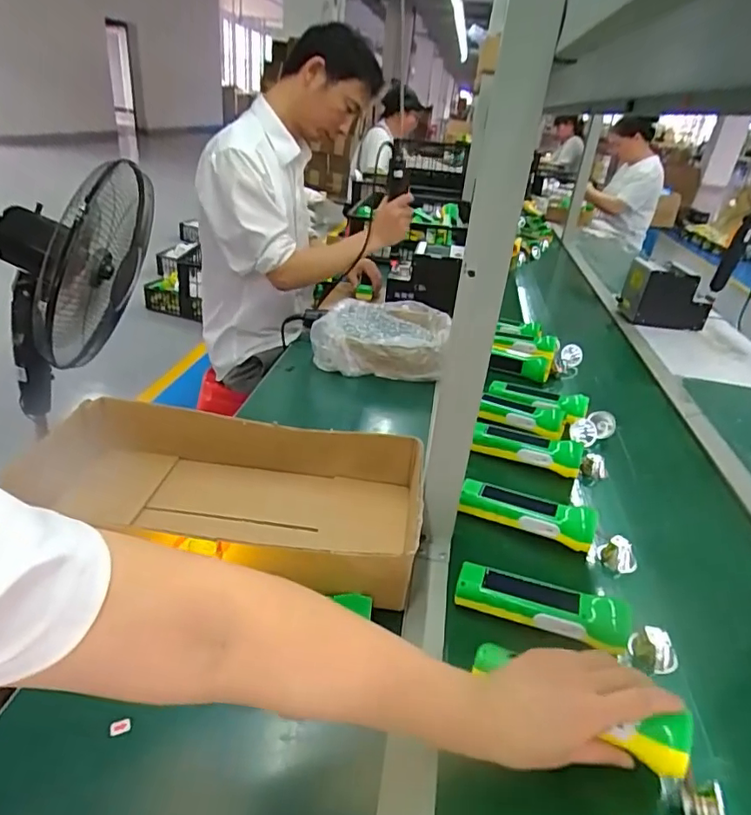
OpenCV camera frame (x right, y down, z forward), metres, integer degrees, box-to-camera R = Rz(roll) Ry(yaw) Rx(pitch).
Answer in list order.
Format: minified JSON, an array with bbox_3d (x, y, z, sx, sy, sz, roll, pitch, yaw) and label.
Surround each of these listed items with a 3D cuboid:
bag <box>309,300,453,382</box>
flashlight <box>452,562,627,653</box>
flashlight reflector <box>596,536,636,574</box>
[{"bbox_3d":[0.017,-0.141,1.080,0.249,0.085,0.229,8,32,6],"label":"bag"},{"bbox_3d":[0.167,0.196,0.548,0.167,0.039,0.046,15,33,17],"label":"flashlight"},{"bbox_3d":[0.286,0.173,0.648,0.043,0.043,0.022,18,34,22],"label":"flashlight reflector"}]

